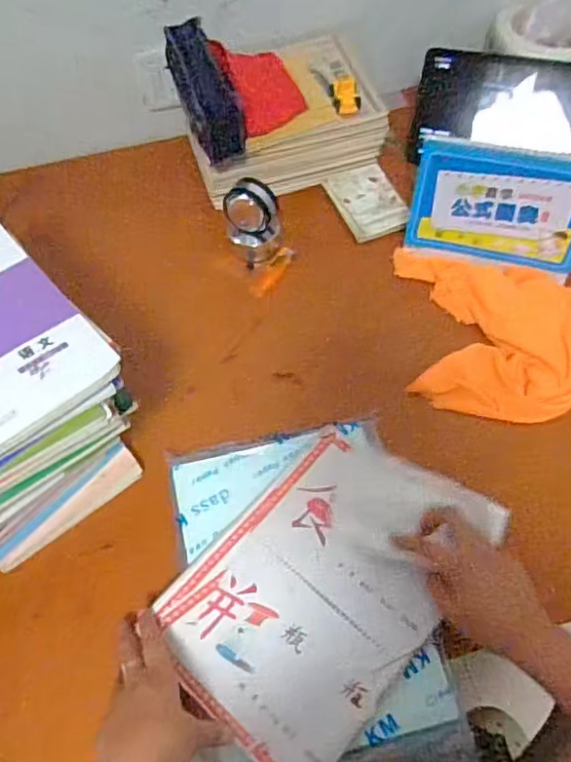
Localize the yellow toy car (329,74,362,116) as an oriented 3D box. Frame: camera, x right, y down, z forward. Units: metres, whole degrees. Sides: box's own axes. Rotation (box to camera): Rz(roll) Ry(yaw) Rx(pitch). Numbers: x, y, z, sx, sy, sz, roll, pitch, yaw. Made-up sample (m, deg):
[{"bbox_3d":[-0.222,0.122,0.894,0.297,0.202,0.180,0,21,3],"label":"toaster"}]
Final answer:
[{"bbox_3d":[0.084,-0.392,0.810,0.038,0.024,0.062,-6,59,-1],"label":"yellow toy car"}]

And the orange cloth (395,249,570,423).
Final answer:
[{"bbox_3d":[0.244,-0.059,0.726,0.237,0.048,0.198,14,61,10],"label":"orange cloth"}]

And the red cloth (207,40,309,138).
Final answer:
[{"bbox_3d":[-0.036,-0.397,0.780,0.099,0.082,0.109,-26,62,-12],"label":"red cloth"}]

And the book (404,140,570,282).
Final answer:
[{"bbox_3d":[0.261,-0.209,0.715,0.209,0.149,0.014,14,49,11],"label":"book"}]

